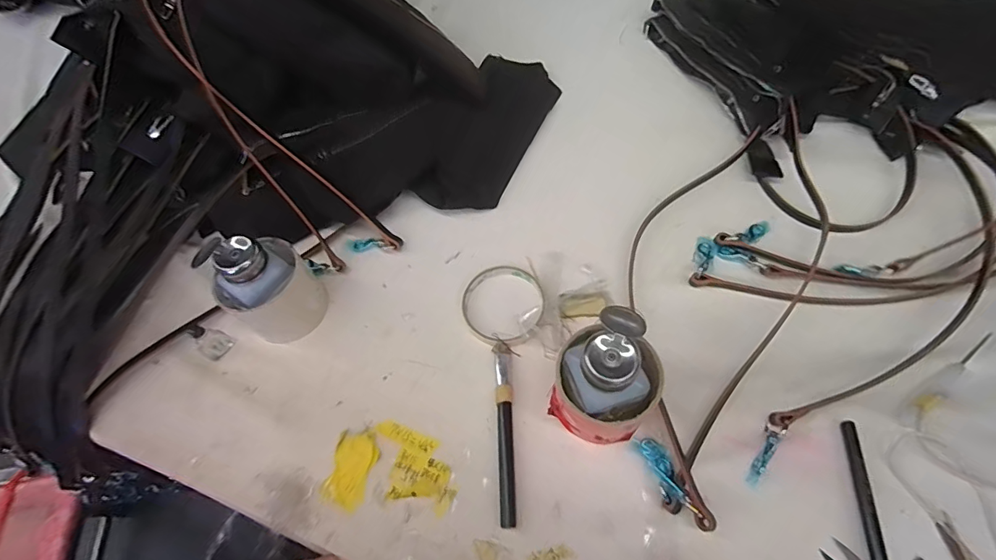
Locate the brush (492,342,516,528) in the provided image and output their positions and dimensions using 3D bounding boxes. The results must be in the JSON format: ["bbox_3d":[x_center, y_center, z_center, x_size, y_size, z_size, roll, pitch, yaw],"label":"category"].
[{"bbox_3d":[0.007,0.126,0.395,0.015,0.013,0.145,-5,61,3],"label":"brush"}]

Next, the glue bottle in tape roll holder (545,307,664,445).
[{"bbox_3d":[0.087,0.077,0.367,0.078,0.093,0.087,32,68,21],"label":"glue bottle in tape roll holder"}]

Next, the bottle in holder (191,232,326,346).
[{"bbox_3d":[-0.219,0.003,0.441,0.078,0.099,0.078,34,69,22],"label":"bottle in holder"}]

